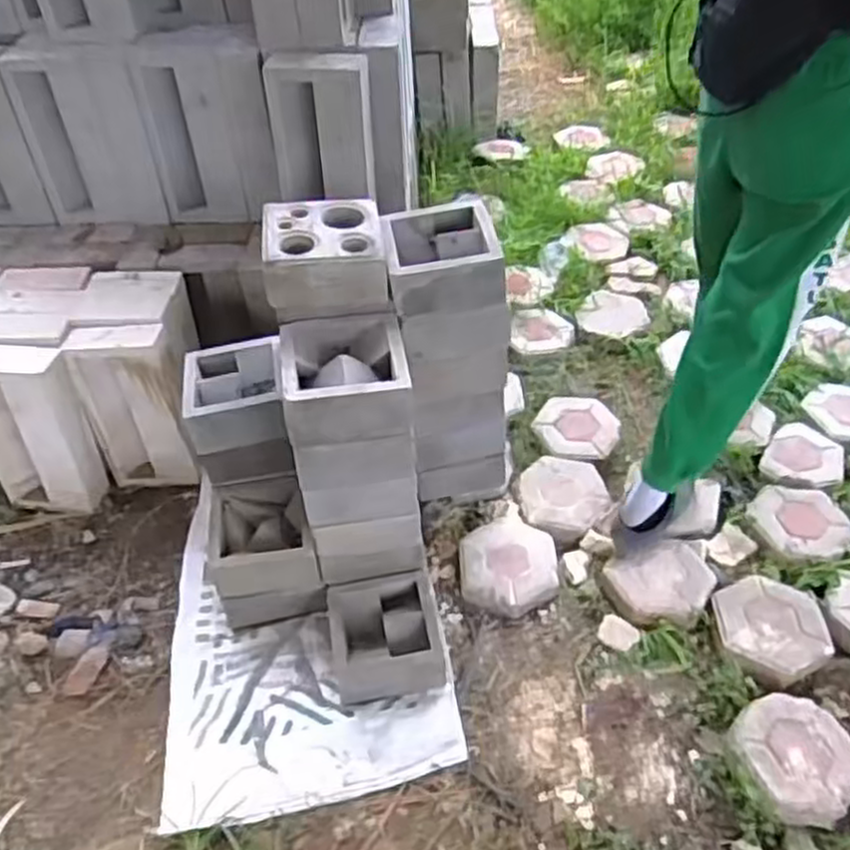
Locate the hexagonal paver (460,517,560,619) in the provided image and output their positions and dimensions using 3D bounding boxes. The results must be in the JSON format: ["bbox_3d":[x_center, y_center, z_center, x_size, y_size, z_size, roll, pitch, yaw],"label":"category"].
[{"bbox_3d":[0.173,0.285,1.610,0.198,0.048,0.220,-2,48,4],"label":"hexagonal paver"}]

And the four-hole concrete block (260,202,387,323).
[{"bbox_3d":[-0.174,-0.298,1.362,0.198,0.109,0.209,-8,46,-2],"label":"four-hole concrete block"}]

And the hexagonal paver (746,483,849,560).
[{"bbox_3d":[0.800,0.196,1.653,0.186,0.037,0.199,-18,49,-10],"label":"hexagonal paver"}]

